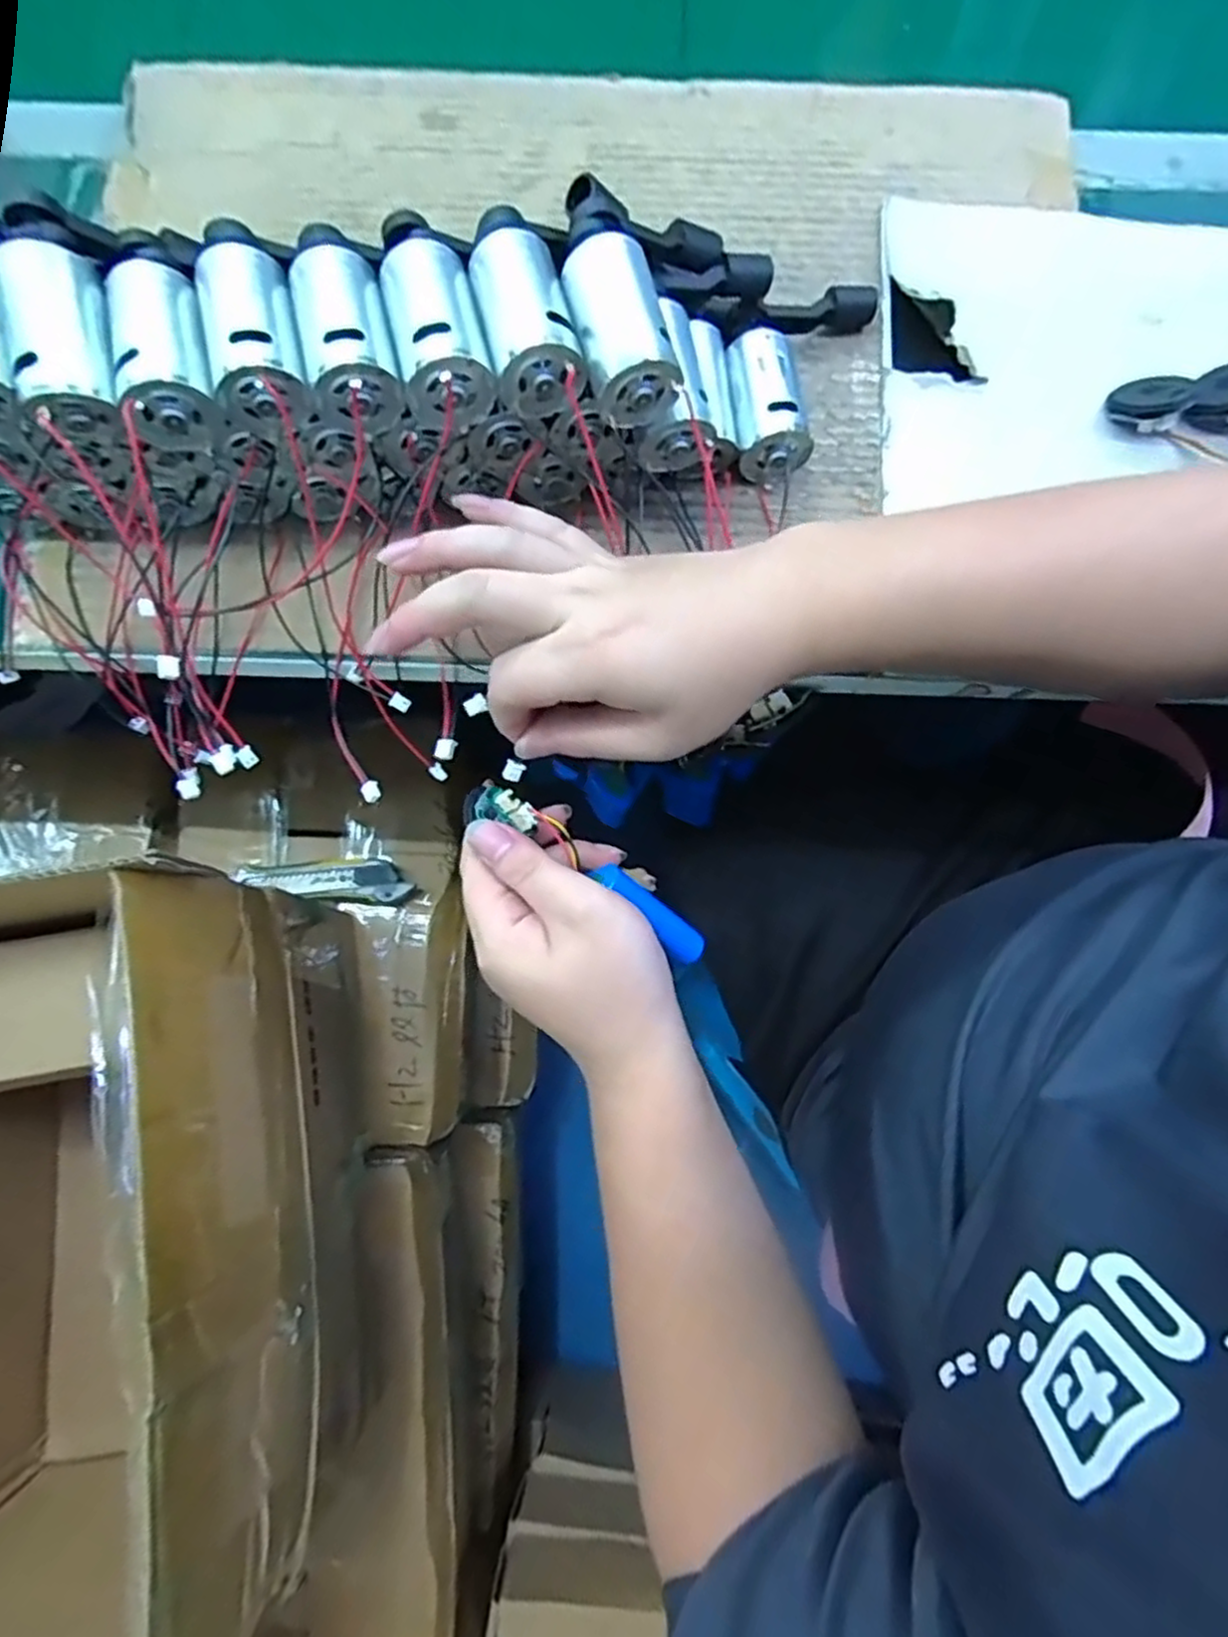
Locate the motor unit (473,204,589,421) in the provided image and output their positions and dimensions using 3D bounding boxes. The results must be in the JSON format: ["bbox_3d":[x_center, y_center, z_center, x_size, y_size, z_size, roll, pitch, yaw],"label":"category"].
[{"bbox_3d":[-0.035,-0.206,0.297,0.035,0.027,0.083,-9,78,-2],"label":"motor unit"}]

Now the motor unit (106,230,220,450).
[{"bbox_3d":[-0.177,-0.190,0.290,0.031,0.032,0.088,-13,78,-3],"label":"motor unit"}]

